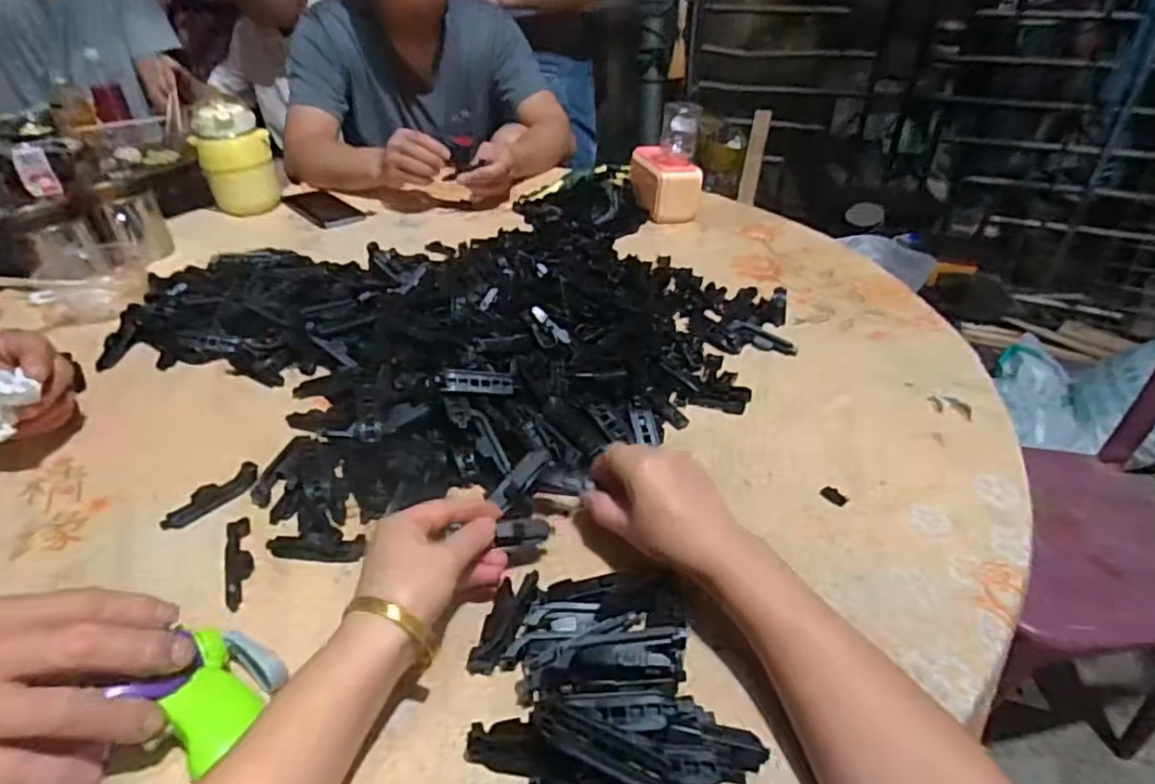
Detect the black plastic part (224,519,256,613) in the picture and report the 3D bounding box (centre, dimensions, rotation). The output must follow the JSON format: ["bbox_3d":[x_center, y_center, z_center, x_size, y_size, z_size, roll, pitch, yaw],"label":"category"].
[{"bbox_3d":[-0.243,0.122,0.450,0.019,0.014,0.072,-16,40,-16],"label":"black plastic part"}]

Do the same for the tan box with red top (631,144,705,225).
[{"bbox_3d":[0.132,-0.324,0.959,0.077,0.081,0.122,-8,39,-7],"label":"tan box with red top"}]

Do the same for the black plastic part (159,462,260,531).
[{"bbox_3d":[-0.291,0.082,0.501,0.075,0.007,0.026,-31,47,-31],"label":"black plastic part"}]

